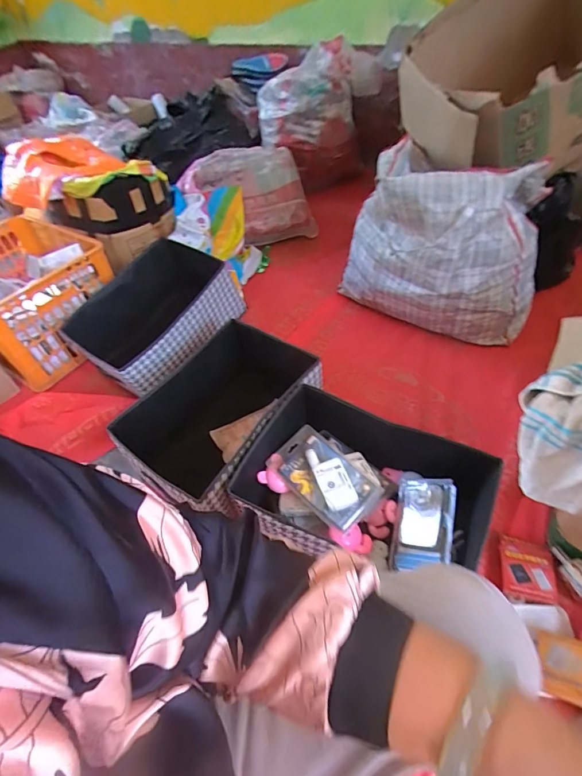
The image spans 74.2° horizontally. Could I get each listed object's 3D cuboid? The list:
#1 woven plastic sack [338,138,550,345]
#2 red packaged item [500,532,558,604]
[{"bbox_3d":[0.384,-0.339,0.981,0.491,0.406,0.234,3,50,9],"label":"woven plastic sack"},{"bbox_3d":[0.428,0.329,0.703,0.083,0.026,0.112,8,51,13],"label":"red packaged item"}]

